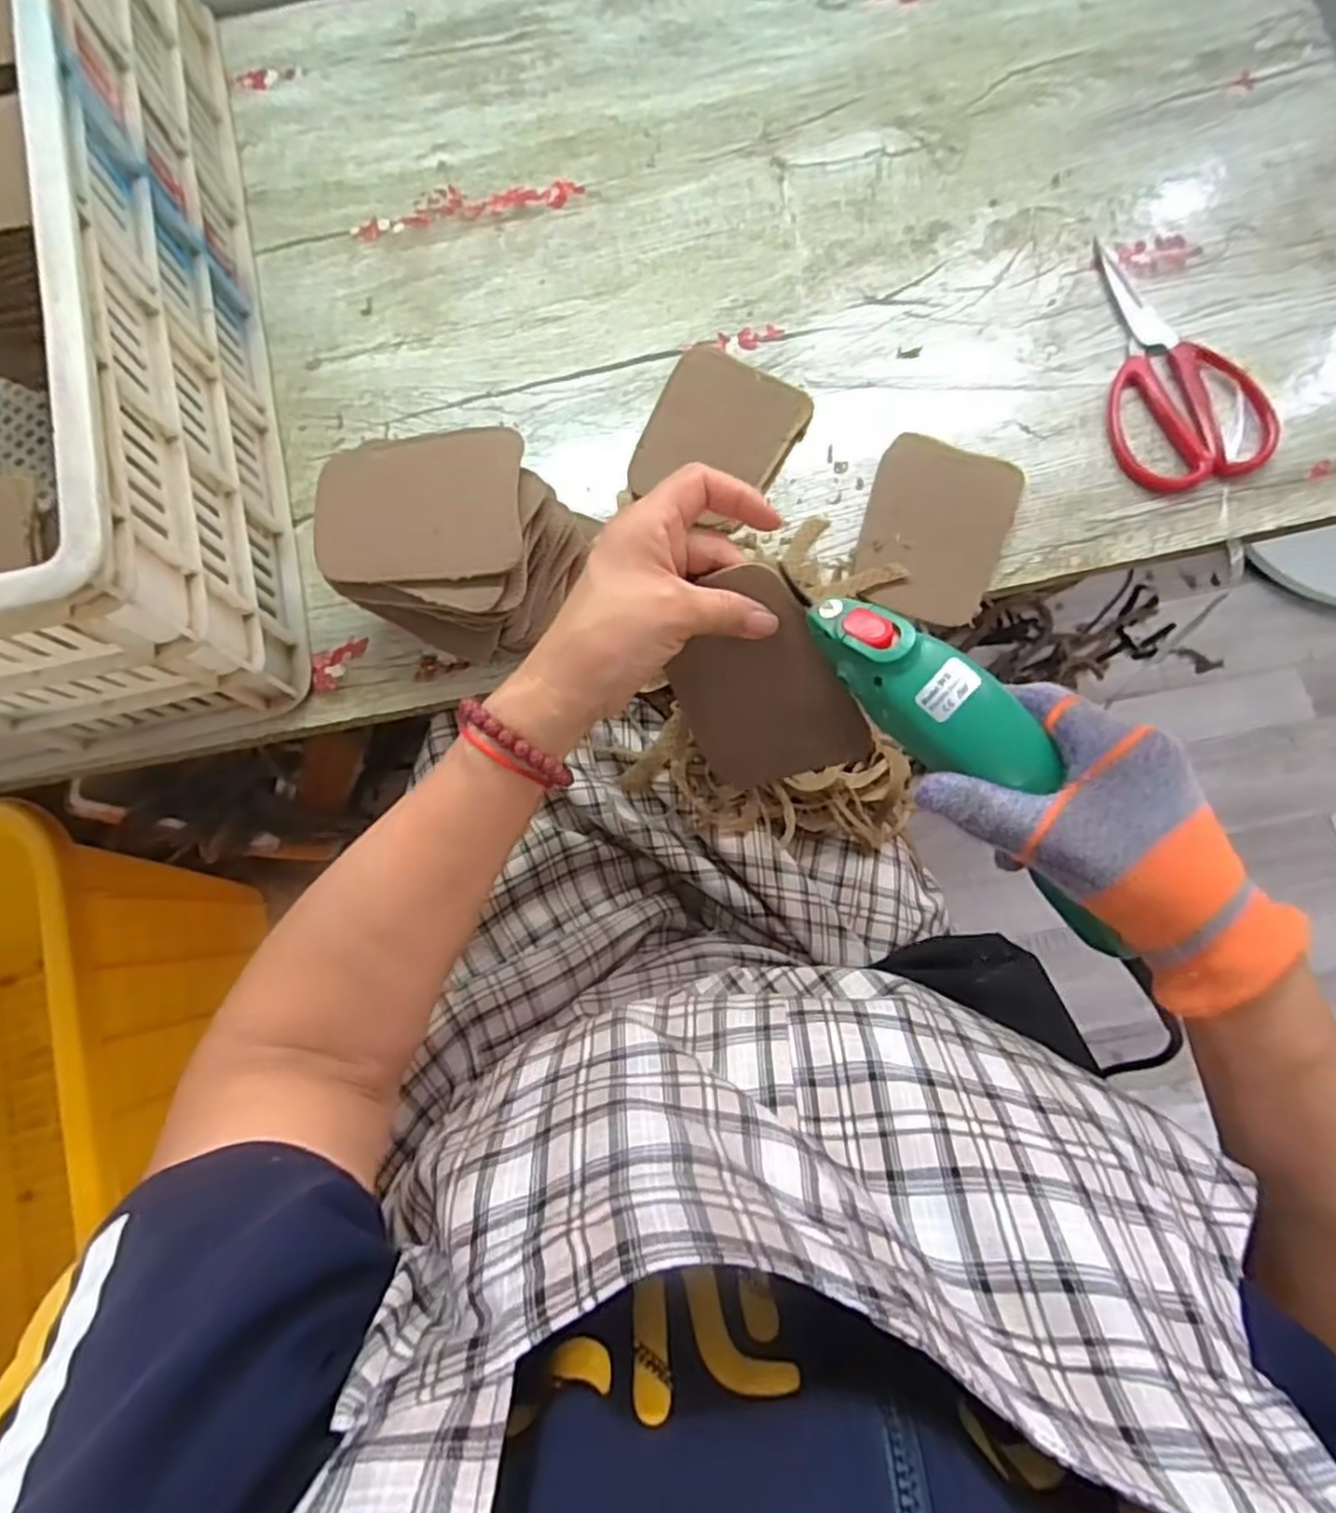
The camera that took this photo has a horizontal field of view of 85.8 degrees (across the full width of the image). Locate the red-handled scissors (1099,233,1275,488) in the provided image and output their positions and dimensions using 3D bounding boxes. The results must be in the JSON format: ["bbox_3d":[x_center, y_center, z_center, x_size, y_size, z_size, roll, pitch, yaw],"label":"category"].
[{"bbox_3d":[0.341,-0.269,0.486,0.096,0.011,0.188,-4,77,1],"label":"red-handled scissors"}]

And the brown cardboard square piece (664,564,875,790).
[{"bbox_3d":[0.045,-0.033,0.364,0.083,0.011,0.107,-21,116,28],"label":"brown cardboard square piece"}]

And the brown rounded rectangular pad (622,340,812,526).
[{"bbox_3d":[0.032,-0.213,0.480,0.094,0.010,0.112,31,79,8],"label":"brown rounded rectangular pad"}]

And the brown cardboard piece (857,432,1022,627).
[{"bbox_3d":[0.172,-0.147,0.461,0.087,0.007,0.125,20,78,6],"label":"brown cardboard piece"}]

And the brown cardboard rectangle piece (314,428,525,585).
[{"bbox_3d":[-0.134,-0.136,0.386,0.111,0.017,0.087,-3,79,3],"label":"brown cardboard rectangle piece"}]

